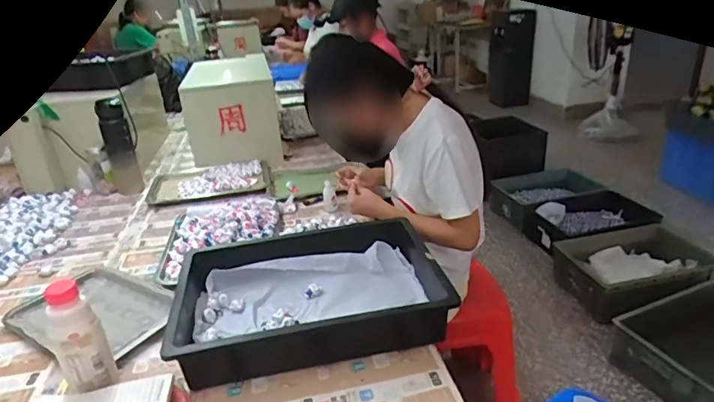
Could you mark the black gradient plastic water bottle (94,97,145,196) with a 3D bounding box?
[{"bbox_3d":[-0.691,-0.158,1.423,0.075,0.269,0.071,-17,27,-28],"label":"black gradient plastic water bottle"}]

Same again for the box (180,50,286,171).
[{"bbox_3d":[-0.441,-0.329,1.747,0.284,0.275,0.441,-7,24,-10],"label":"box"}]

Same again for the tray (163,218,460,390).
[{"bbox_3d":[-0.084,0.161,0.882,0.437,0.095,0.318,-7,24,-8],"label":"tray"}]

